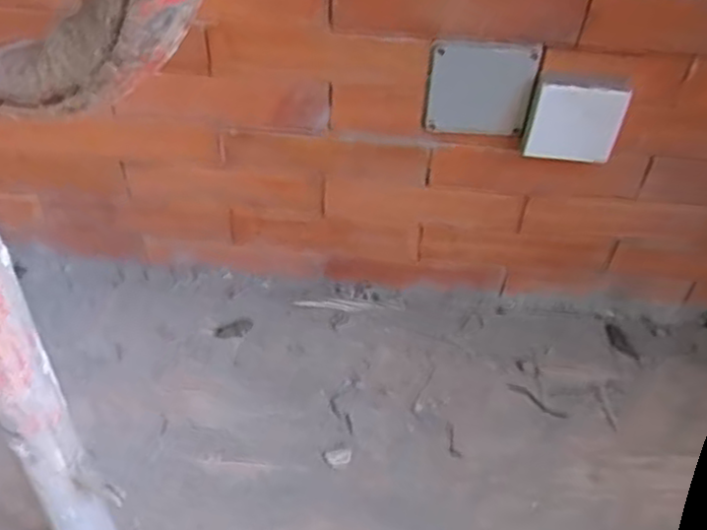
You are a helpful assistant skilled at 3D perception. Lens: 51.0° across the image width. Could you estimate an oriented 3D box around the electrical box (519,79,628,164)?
[{"bbox_3d":[0.219,-0.142,0.740,0.085,0.086,0.022,3,48,0],"label":"electrical box"}]

